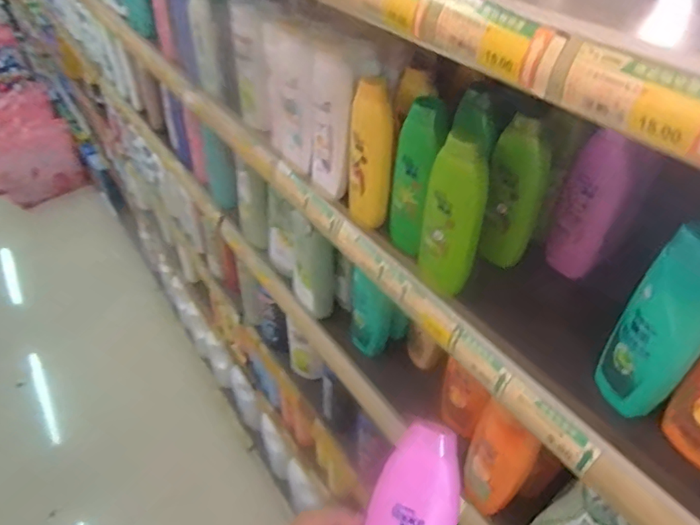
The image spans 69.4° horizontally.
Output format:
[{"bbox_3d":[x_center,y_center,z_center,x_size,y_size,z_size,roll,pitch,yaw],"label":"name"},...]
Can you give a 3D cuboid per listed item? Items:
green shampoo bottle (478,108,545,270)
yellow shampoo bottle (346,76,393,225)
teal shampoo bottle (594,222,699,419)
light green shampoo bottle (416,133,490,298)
[{"bbox_3d":[0.161,-0.065,0.500,0.051,0.145,0.034,15,44,15],"label":"green shampoo bottle"},{"bbox_3d":[0.021,-0.114,0.547,0.045,0.162,0.035,1,42,0],"label":"yellow shampoo bottle"},{"bbox_3d":[0.230,0.044,0.368,0.055,0.165,0.044,26,48,25],"label":"teal shampoo bottle"},{"bbox_3d":[0.093,-0.040,0.463,0.053,0.155,0.033,11,43,11],"label":"light green shampoo bottle"}]

